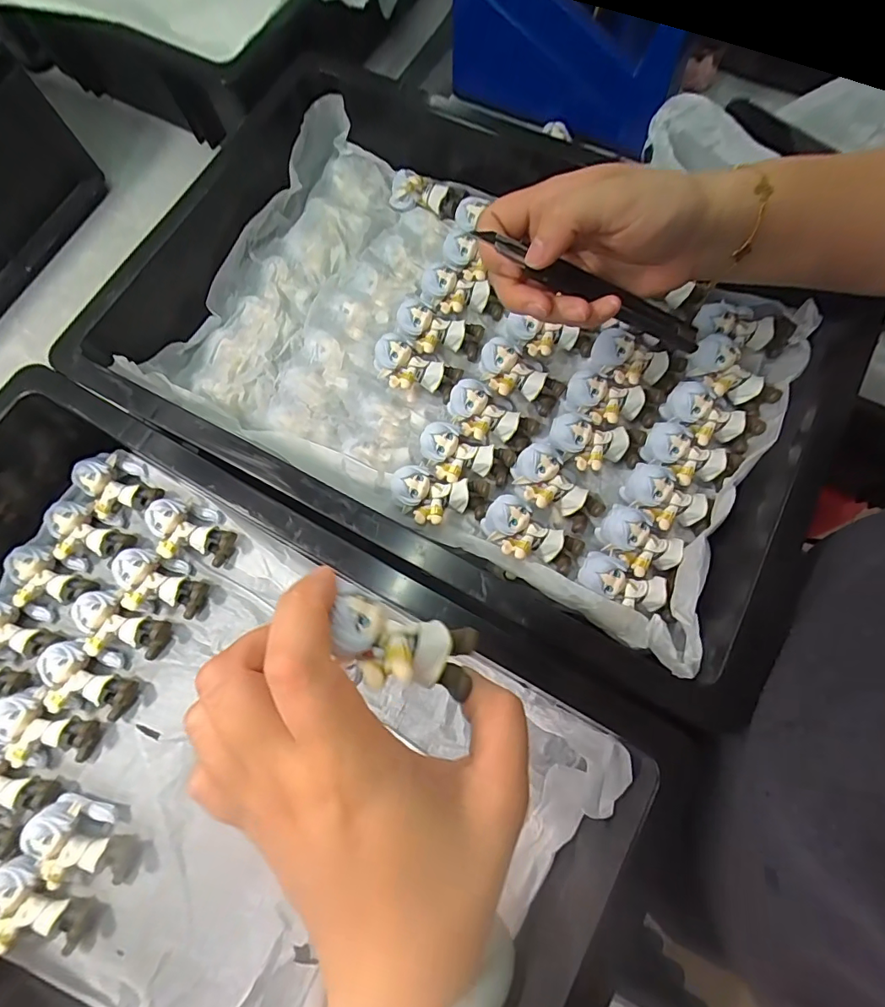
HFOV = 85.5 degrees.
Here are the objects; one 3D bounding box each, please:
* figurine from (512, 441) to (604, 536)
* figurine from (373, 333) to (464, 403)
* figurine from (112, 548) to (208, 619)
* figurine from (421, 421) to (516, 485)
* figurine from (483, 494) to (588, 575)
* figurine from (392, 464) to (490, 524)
[{"bbox_3d":[0.073,-0.008,0.313,0.062,0.025,0.034,39,75,-3],"label":"figurine"},{"bbox_3d":[-0.021,-0.092,0.340,0.060,0.024,0.030,21,72,-11],"label":"figurine"},{"bbox_3d":[-0.193,0.055,0.328,0.055,0.026,0.038,8,74,4],"label":"figurine"},{"bbox_3d":[0.016,-0.030,0.321,0.061,0.028,0.033,9,74,5],"label":"figurine"},{"bbox_3d":[0.056,0.023,0.306,0.063,0.021,0.032,28,73,-6],"label":"figurine"},{"bbox_3d":[-0.002,-0.003,0.315,0.061,0.025,0.034,9,71,-10],"label":"figurine"}]

